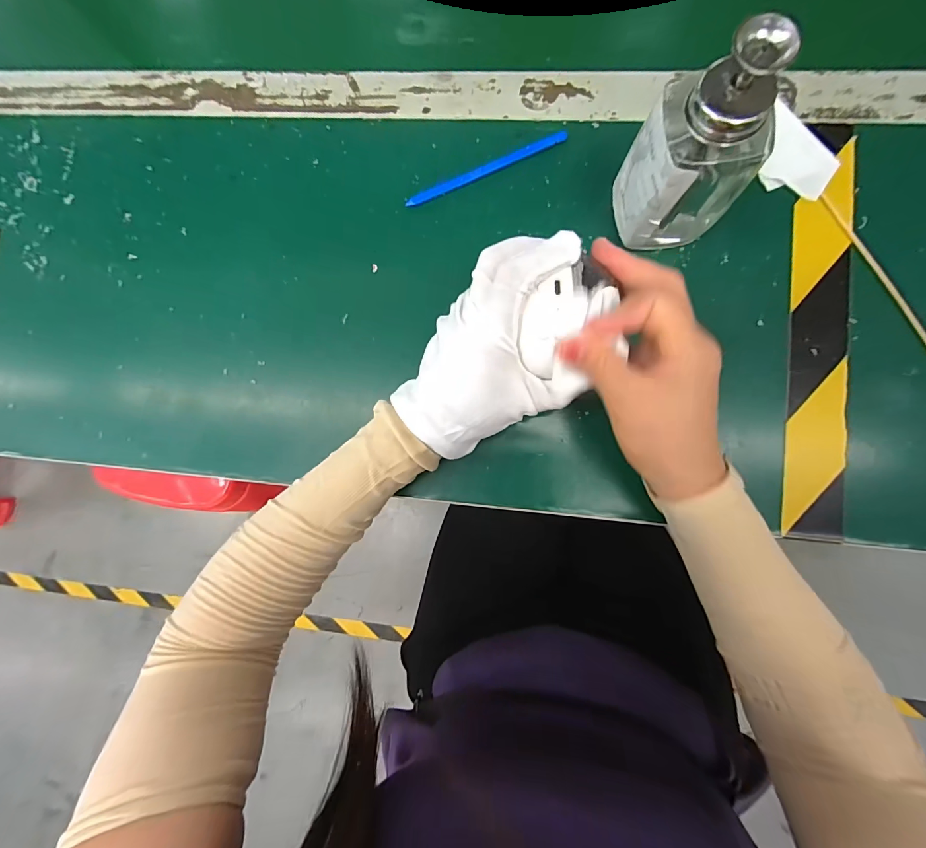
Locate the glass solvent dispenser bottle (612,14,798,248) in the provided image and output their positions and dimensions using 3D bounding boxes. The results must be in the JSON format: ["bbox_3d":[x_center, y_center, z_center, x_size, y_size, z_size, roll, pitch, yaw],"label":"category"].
[{"bbox_3d":[0.136,-0.157,0.230,0.062,0.122,0.056,-16,84,4],"label":"glass solvent dispenser bottle"}]

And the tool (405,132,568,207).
[{"bbox_3d":[0.017,-0.199,0.304,0.130,0.004,0.010,-21,84,4],"label":"tool"}]

